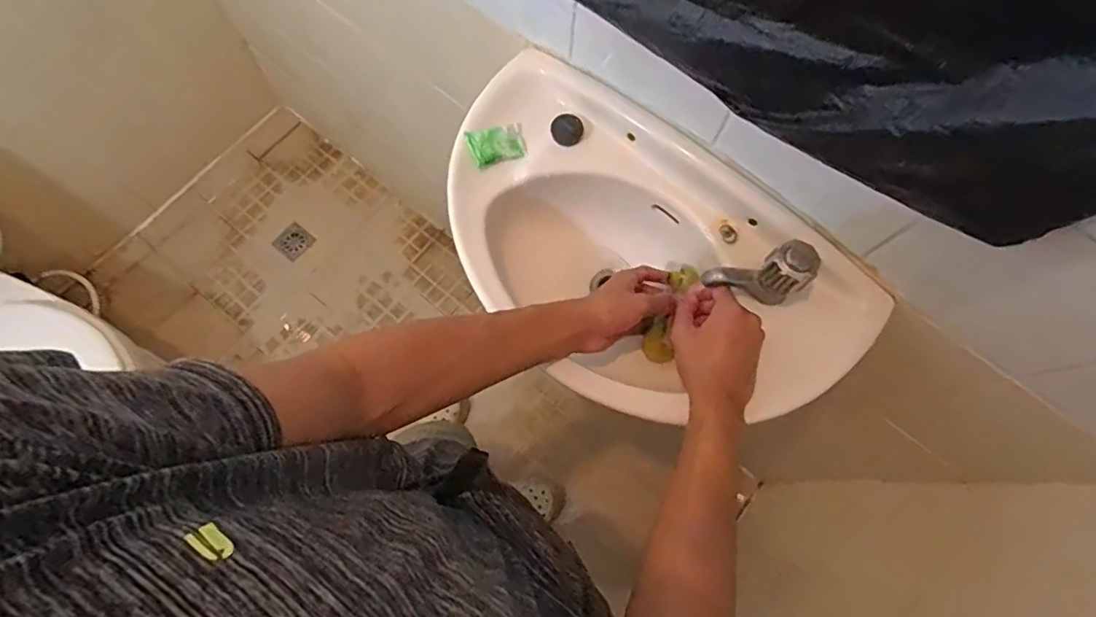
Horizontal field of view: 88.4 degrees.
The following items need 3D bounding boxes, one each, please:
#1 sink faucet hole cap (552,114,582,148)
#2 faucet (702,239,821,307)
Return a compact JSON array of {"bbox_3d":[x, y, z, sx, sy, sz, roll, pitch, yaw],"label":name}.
[{"bbox_3d":[0.023,-0.213,0.672,0.037,0.004,0.037,0,100,2],"label":"sink faucet hole cap"},{"bbox_3d":[0.219,-0.033,0.581,0.096,0.079,0.047,-8,73,-4],"label":"faucet"}]

